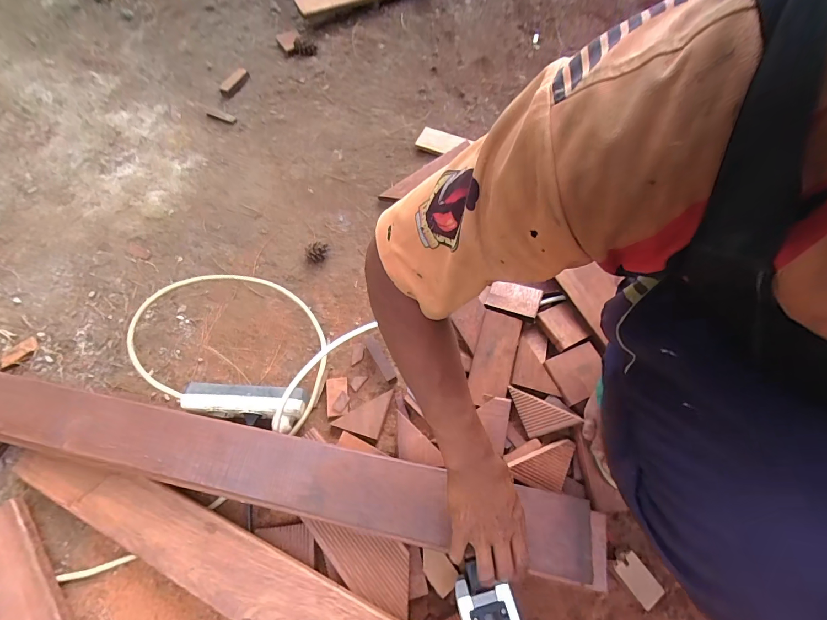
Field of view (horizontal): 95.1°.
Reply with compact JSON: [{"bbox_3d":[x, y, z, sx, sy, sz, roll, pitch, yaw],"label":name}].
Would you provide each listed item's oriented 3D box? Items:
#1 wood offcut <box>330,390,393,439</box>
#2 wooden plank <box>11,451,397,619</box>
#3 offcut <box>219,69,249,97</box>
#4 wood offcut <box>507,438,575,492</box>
[{"bbox_3d":[-0.073,0.179,0.612,0.103,0.021,0.054,-26,68,-6],"label":"wood offcut"},{"bbox_3d":[-0.301,0.328,0.521,0.645,0.012,0.086,18,65,16],"label":"wooden plank"},{"bbox_3d":[-0.472,-0.602,0.997,0.088,0.022,0.034,-43,70,3],"label":"offcut"},{"bbox_3d":[0.200,0.235,0.562,0.102,0.028,0.060,-18,65,-7],"label":"wood offcut"}]

